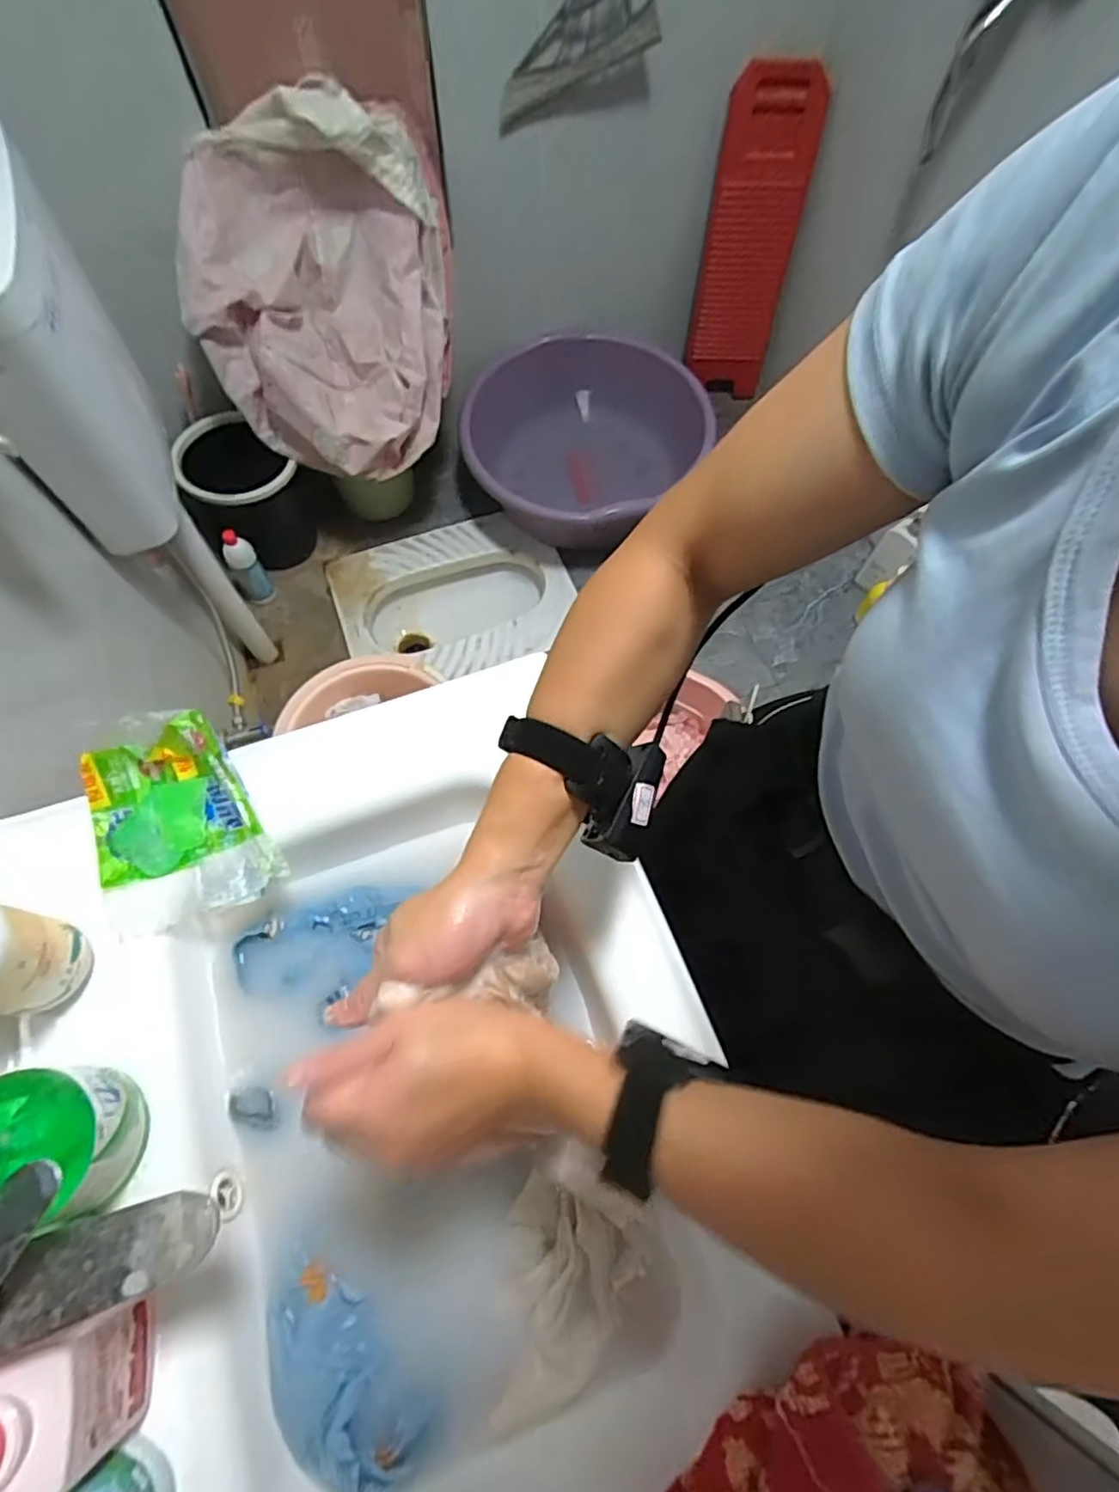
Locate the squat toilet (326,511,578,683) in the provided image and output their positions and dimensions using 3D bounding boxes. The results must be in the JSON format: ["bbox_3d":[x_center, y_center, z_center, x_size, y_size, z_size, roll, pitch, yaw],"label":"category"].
[{"bbox_3d":[-0.253,-0.328,1.627,0.532,0.201,0.420,-20,69,-9],"label":"squat toilet"}]

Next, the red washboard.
[{"bbox_3d":[0.434,-1.113,1.506,0.242,0.658,0.046,-12,70,-3],"label":"red washboard"}]

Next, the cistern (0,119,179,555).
[{"bbox_3d":[-0.642,-0.500,0.842,0.115,0.359,0.362,-22,70,-10],"label":"cistern"}]

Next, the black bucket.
[{"bbox_3d":[-0.694,-0.535,1.454,0.227,0.262,0.204,-41,74,-16],"label":"black bucket"}]

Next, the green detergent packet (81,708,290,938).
[{"bbox_3d":[-0.290,0.051,0.485,0.121,0.050,0.144,-21,70,-9],"label":"green detergent packet"}]

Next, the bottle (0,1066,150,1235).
[{"bbox_3d":[-0.290,0.212,0.346,0.075,0.152,0.073,-6,68,-3],"label":"bottle"}]

